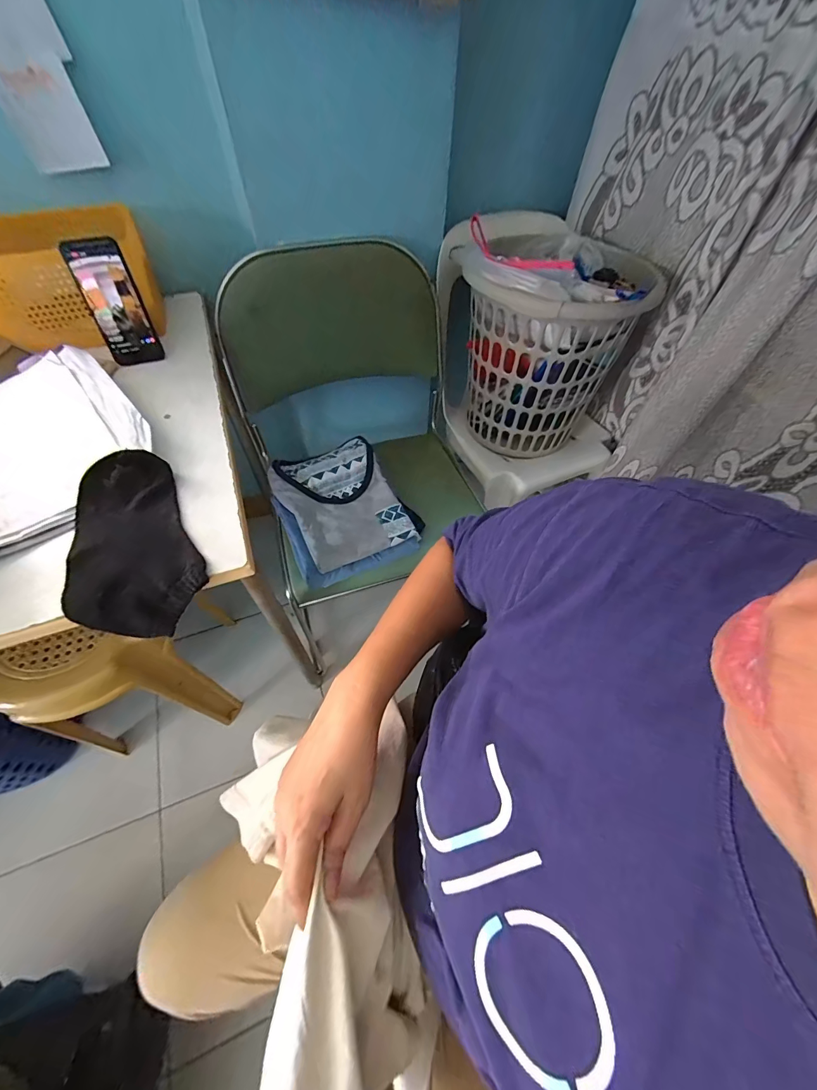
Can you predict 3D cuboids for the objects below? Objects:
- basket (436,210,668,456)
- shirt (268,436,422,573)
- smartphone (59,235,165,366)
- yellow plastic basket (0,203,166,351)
[{"bbox_3d":[0.270,-0.459,0.876,0.387,0.404,0.367,31,60,18],"label":"basket"},{"bbox_3d":[-0.134,-0.100,0.740,0.197,0.063,0.277,-28,61,-19],"label":"shirt"},{"bbox_3d":[-0.452,-0.369,0.598,0.075,0.163,0.015,-17,38,-13],"label":"smartphone"},{"bbox_3d":[-0.565,-0.437,0.641,0.253,0.139,0.145,-22,59,-16],"label":"yellow plastic basket"}]

